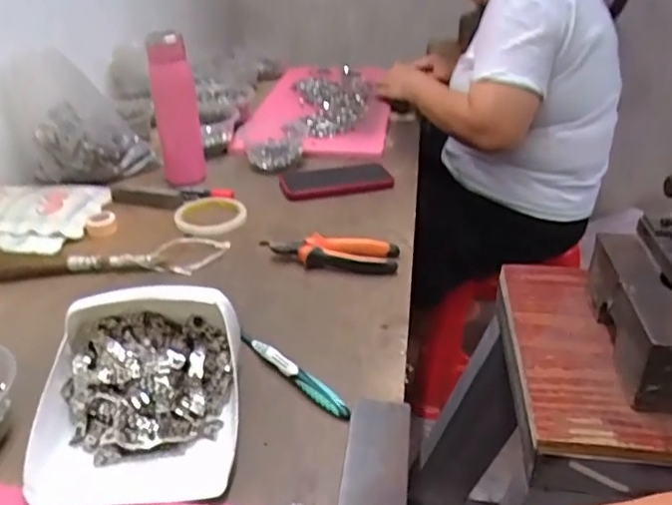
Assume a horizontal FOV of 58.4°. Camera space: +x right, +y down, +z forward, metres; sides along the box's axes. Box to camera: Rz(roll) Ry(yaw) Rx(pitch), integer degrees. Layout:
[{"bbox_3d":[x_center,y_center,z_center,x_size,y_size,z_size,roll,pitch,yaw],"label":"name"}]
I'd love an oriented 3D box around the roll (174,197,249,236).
[{"bbox_3d":[-0.176,-0.052,0.840,0.099,0.012,0.101,-3,31,-7],"label":"roll"}]

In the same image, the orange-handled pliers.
[{"bbox_3d":[-0.009,-0.005,0.735,0.167,0.028,0.047,5,31,6],"label":"orange-handled pliers"}]

